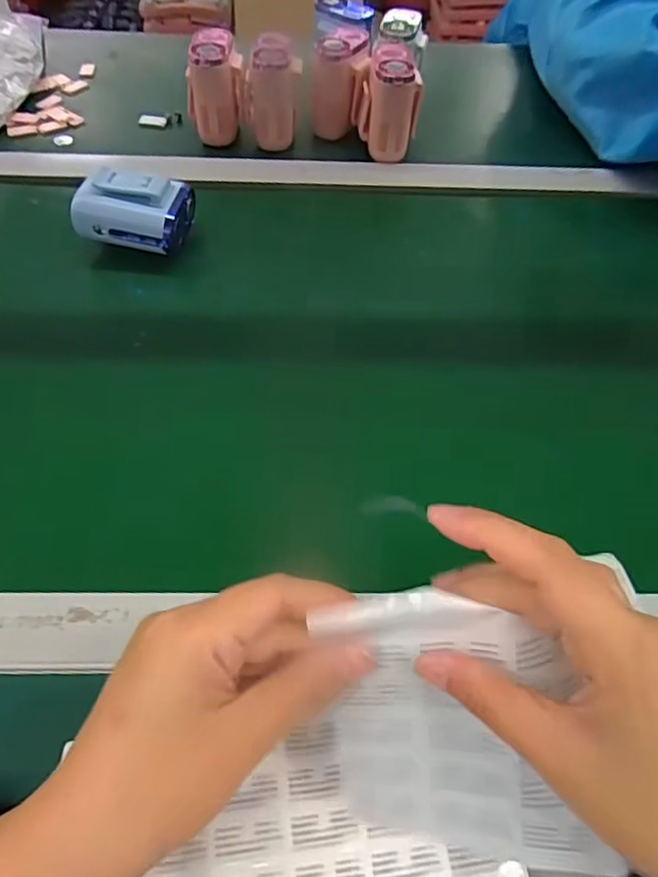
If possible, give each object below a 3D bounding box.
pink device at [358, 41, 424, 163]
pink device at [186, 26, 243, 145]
[{"bbox_3d":[0.059,-0.322,0.573,0.058,0.076,0.067,7,54,4],"label":"pink device"},{"bbox_3d":[-0.110,-0.340,0.580,0.055,0.079,0.067,-5,55,-5],"label":"pink device"}]

